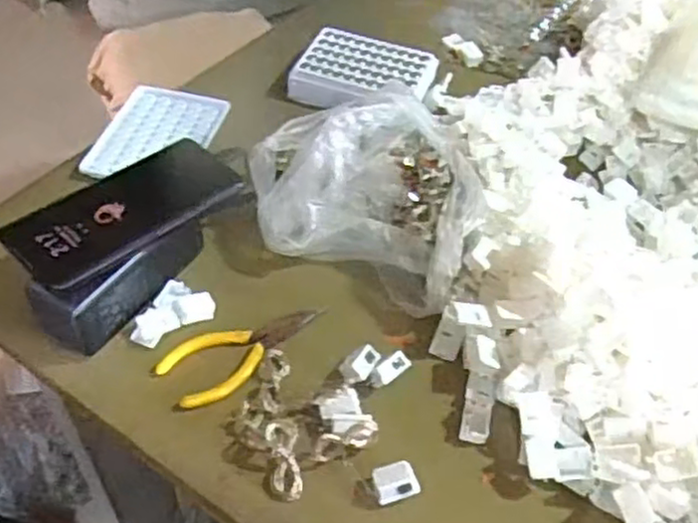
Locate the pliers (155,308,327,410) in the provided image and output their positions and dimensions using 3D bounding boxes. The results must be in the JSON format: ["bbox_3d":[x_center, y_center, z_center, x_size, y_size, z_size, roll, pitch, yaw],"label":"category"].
[{"bbox_3d":[-0.077,0.059,0.518,0.118,0.007,0.052,-30,58,-26],"label":"pliers"}]

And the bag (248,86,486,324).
[{"bbox_3d":[0.016,-0.069,0.569,0.185,0.077,0.149,20,52,12],"label":"bag"}]

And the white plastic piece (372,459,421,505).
[{"bbox_3d":[0.029,0.138,0.455,0.027,0.009,0.024,-12,51,-14],"label":"white plastic piece"}]

